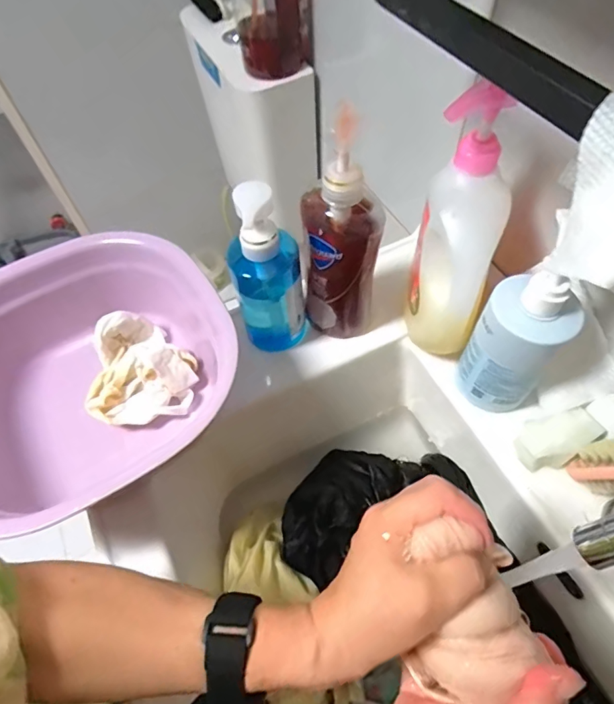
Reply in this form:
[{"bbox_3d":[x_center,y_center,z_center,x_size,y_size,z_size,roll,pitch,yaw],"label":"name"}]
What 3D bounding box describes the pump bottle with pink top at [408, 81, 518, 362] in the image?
[{"bbox_3d":[0.135,-0.097,0.415,0.072,0.255,0.058,7,36,7],"label":"pump bottle with pink top"}]

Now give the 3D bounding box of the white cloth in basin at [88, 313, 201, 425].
[{"bbox_3d":[-0.170,0.013,0.464,0.101,0.048,0.116,-9,58,-2],"label":"white cloth in basin"}]

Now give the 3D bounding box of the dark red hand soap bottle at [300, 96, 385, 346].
[{"bbox_3d":[0.031,-0.101,0.433,0.070,0.229,0.060,-7,58,-1],"label":"dark red hand soap bottle"}]

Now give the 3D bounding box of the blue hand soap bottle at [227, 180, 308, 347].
[{"bbox_3d":[-0.038,-0.072,0.442,0.069,0.195,0.049,-11,58,-4],"label":"blue hand soap bottle"}]

